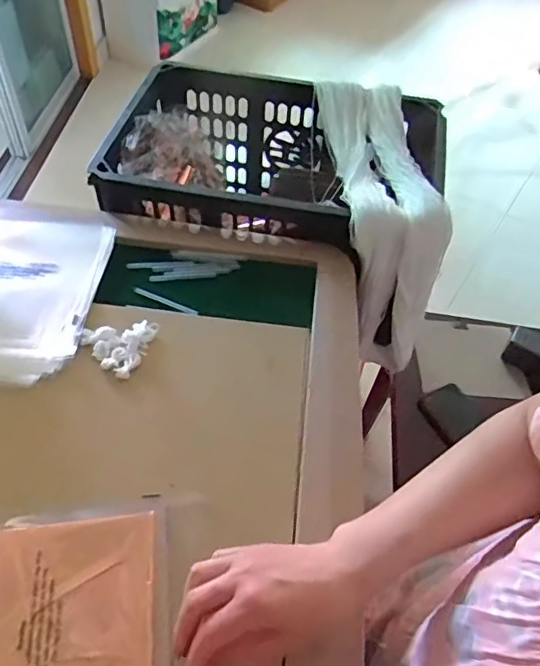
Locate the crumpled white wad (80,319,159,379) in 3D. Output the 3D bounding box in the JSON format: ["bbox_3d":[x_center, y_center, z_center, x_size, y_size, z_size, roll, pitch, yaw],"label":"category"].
[{"bbox_3d":[-0.155,0.004,0.581,0.067,0.016,0.066,25,53,16],"label":"crumpled white wad"}]

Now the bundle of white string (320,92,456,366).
[{"bbox_3d":[0.141,-0.173,0.779,0.115,0.205,0.398,-2,68,-6],"label":"bundle of white string"}]

